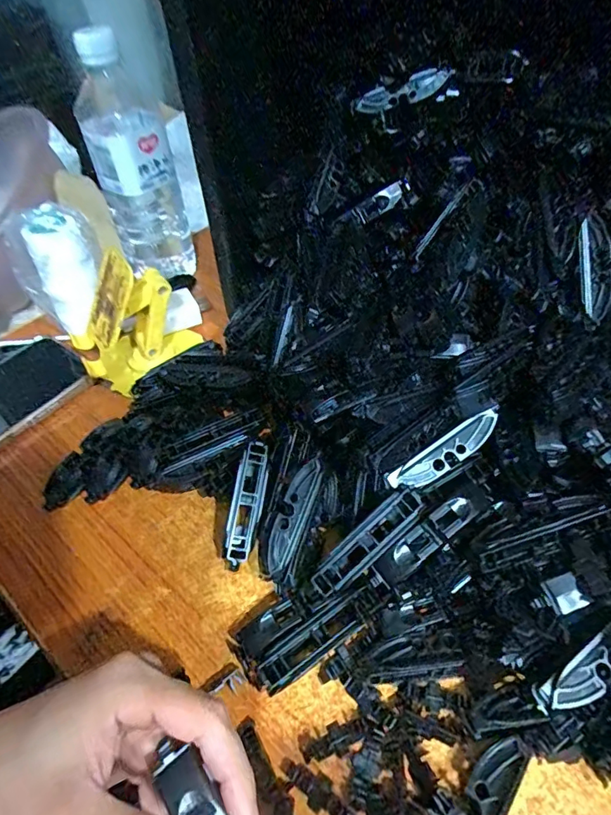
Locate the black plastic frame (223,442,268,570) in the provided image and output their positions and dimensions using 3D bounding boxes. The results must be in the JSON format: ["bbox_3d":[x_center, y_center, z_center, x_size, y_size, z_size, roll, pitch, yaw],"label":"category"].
[{"bbox_3d":[-0.037,0.061,0.306,0.018,0.011,0.079,7,73,9],"label":"black plastic frame"}]

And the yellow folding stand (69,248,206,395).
[{"bbox_3d":[-0.142,-0.070,0.397,0.099,0.102,0.067,-22,51,-16],"label":"yellow folding stand"}]

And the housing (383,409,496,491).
[{"bbox_3d":[0.083,0.027,0.288,0.073,0.009,0.019,-34,92,0],"label":"housing"}]

